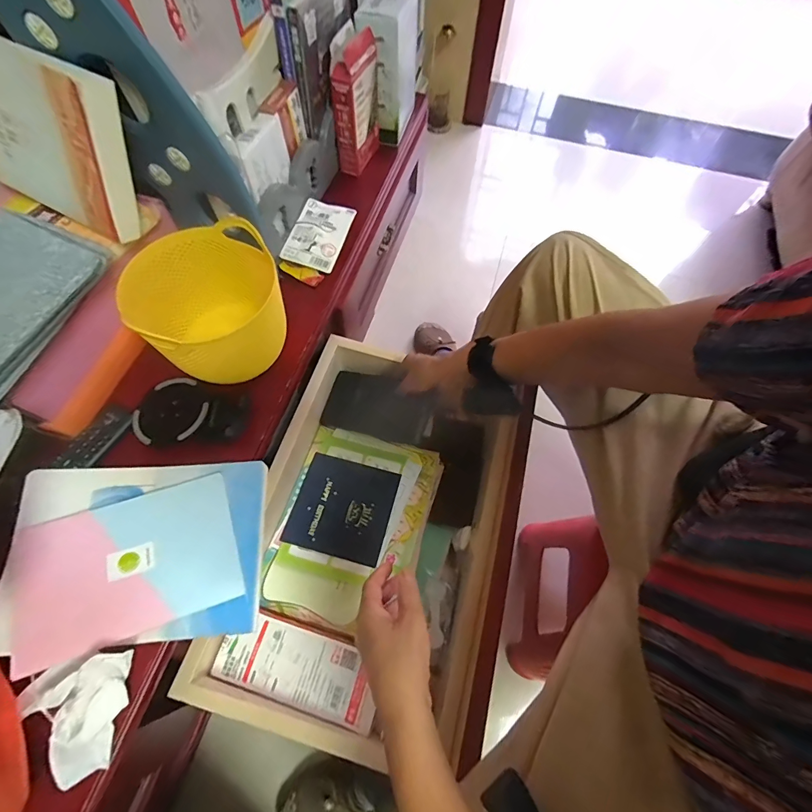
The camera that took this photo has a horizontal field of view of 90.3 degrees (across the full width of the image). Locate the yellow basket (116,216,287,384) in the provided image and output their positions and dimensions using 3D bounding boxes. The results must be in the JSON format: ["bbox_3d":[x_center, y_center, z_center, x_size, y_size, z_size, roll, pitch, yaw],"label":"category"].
[{"bbox_3d":[-0.236,-0.124,0.520,0.132,0.133,0.155,-10,64,-7],"label":"yellow basket"}]

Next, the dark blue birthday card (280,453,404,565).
[{"bbox_3d":[-0.098,0.156,0.633,0.146,0.004,0.145,14,63,5],"label":"dark blue birthday card"}]

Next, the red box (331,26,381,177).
[{"bbox_3d":[-0.083,-0.507,0.684,0.046,0.186,0.101,17,63,6],"label":"red box"}]

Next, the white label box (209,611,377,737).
[{"bbox_3d":[-0.133,0.329,0.515,0.201,0.049,0.081,16,63,6],"label":"white label box"}]

